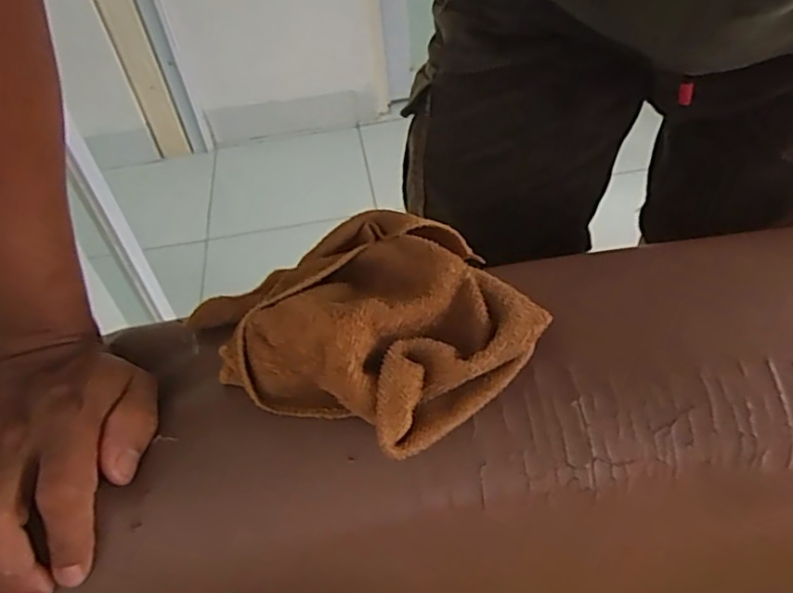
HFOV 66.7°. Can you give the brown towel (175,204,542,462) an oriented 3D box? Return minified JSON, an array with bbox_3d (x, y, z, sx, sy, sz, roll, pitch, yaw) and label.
[{"bbox_3d":[-0.016,0.009,0.308,0.148,0.043,0.150,-25,48,-18],"label":"brown towel"}]

